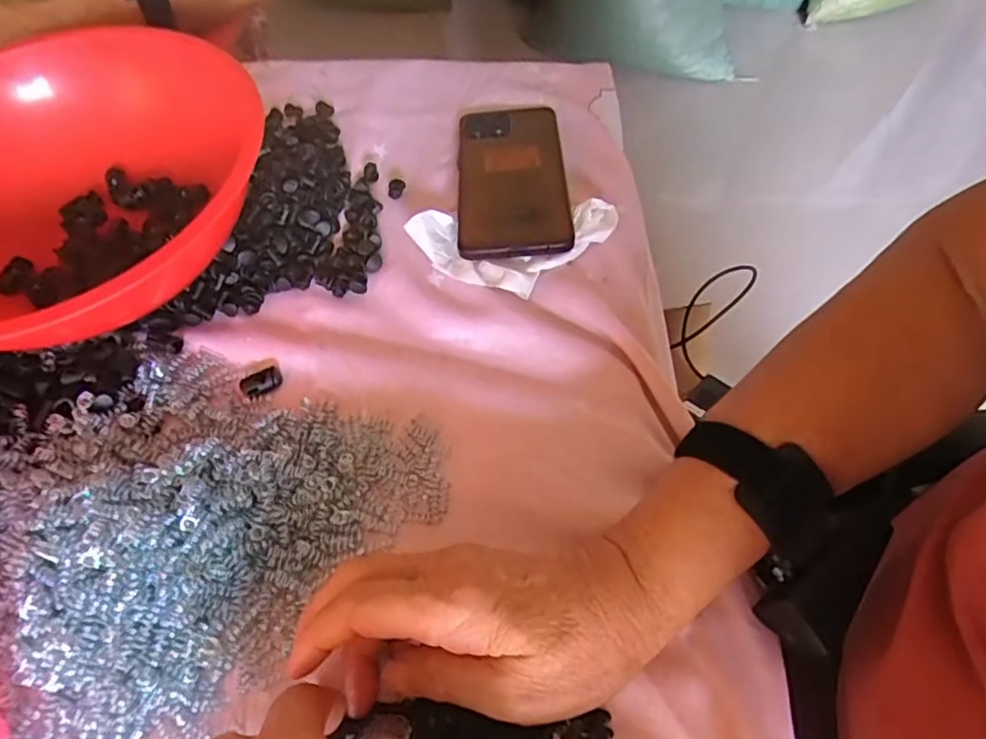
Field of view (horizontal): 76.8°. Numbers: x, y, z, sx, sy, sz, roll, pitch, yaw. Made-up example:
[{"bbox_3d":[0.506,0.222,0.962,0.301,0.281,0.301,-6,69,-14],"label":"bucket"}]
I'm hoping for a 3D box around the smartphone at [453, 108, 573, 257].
[{"bbox_3d":[0.012,-0.140,0.442,0.075,0.015,0.164,-3,52,0],"label":"smartphone"}]

